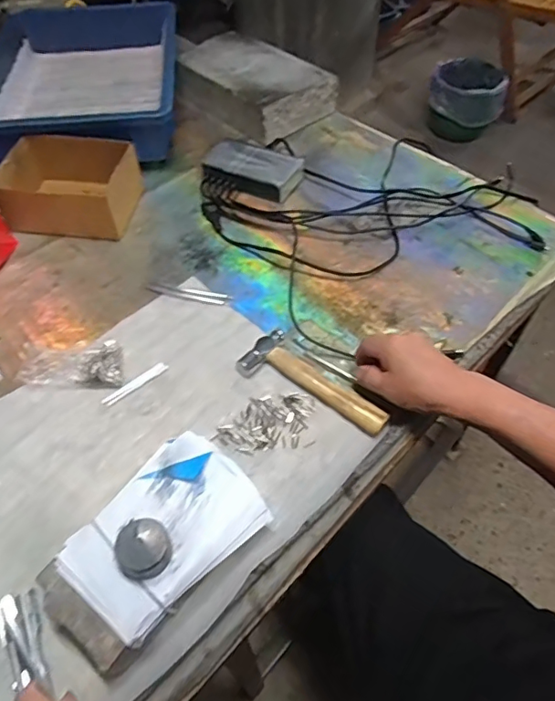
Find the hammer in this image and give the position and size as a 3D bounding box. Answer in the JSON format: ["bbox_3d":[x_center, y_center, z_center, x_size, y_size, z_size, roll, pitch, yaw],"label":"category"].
[{"bbox_3d":[0.041,0.032,0.529,0.155,0.021,0.052,28,58,19],"label":"hammer"}]

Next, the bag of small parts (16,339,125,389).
[{"bbox_3d":[-0.210,0.015,0.536,0.096,0.024,0.057,-5,52,-22],"label":"bag of small parts"}]

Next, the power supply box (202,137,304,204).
[{"bbox_3d":[-0.036,-0.252,0.728,0.132,0.034,0.076,15,55,11],"label":"power supply box"}]

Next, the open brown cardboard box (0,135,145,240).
[{"bbox_3d":[-0.267,-0.211,0.678,0.161,0.075,0.111,3,53,2],"label":"open brown cardboard box"}]

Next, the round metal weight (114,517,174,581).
[{"bbox_3d":[-0.100,0.148,0.391,0.038,0.021,0.039,0,53,0],"label":"round metal weight"}]

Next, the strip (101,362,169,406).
[{"bbox_3d":[-0.146,0.034,0.537,0.073,0.004,0.012,-35,61,-23],"label":"strip"}]

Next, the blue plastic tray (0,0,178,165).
[{"bbox_3d":[-0.320,-0.421,0.823,0.318,0.094,0.399,-6,54,-4],"label":"blue plastic tray"}]

